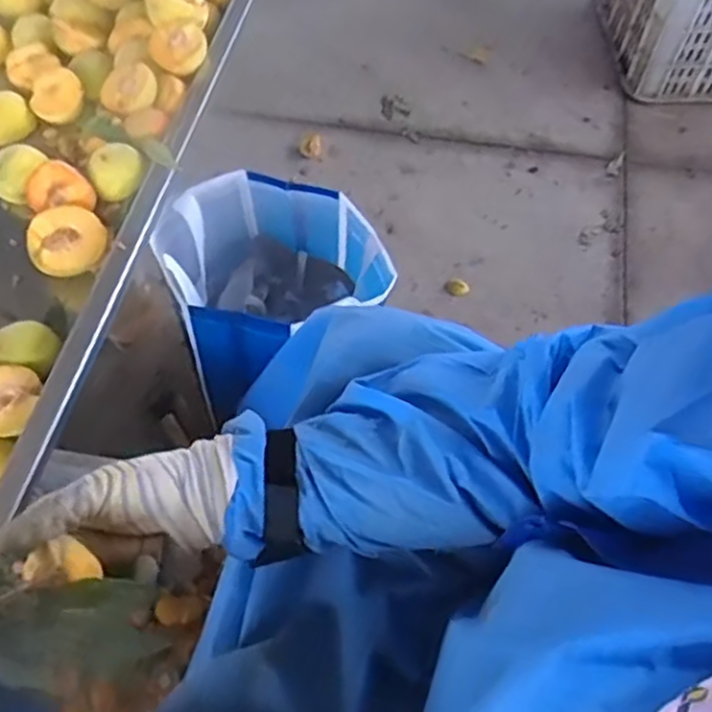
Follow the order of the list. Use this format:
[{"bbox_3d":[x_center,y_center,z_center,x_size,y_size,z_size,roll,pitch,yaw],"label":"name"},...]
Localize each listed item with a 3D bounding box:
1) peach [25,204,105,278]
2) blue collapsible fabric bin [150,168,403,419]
[{"bbox_3d":[-0.265,-0.101,0.657,0.067,0.041,0.073,1,61,-1],"label":"peach"},{"bbox_3d":[-0.102,-0.083,0.873,0.228,0.214,0.228,1,61,-1],"label":"blue collapsible fabric bin"}]

